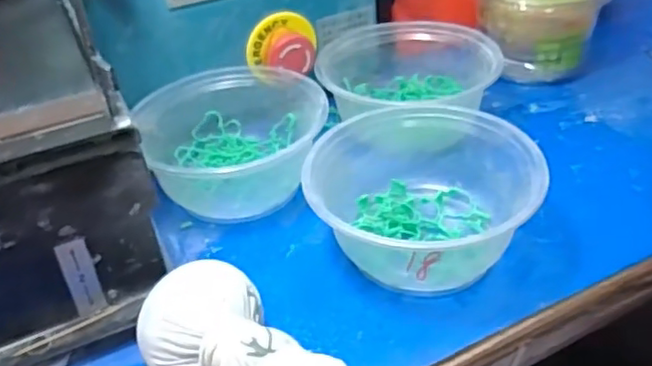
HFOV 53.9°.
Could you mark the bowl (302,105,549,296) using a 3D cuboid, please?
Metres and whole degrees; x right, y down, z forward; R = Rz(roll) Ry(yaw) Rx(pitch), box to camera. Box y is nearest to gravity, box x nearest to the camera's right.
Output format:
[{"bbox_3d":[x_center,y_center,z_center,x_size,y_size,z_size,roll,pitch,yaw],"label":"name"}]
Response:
[{"bbox_3d":[0.058,0.007,0.393,0.132,0.063,0.133,2,37,8],"label":"bowl"}]

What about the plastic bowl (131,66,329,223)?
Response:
[{"bbox_3d":[-0.065,-0.030,0.462,0.118,0.060,0.116,-3,37,2],"label":"plastic bowl"}]

